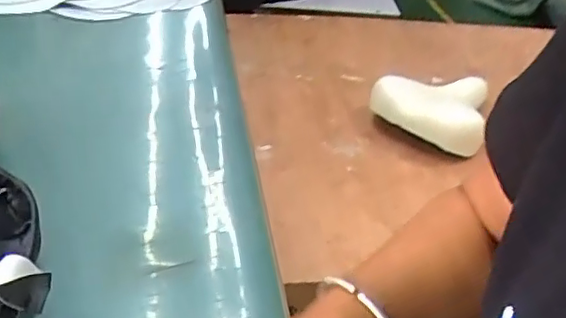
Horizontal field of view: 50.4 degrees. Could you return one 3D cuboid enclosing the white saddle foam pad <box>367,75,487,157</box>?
[{"bbox_3d":[0.252,-0.100,1.010,0.179,0.059,0.170,17,36,14],"label":"white saddle foam pad"}]

